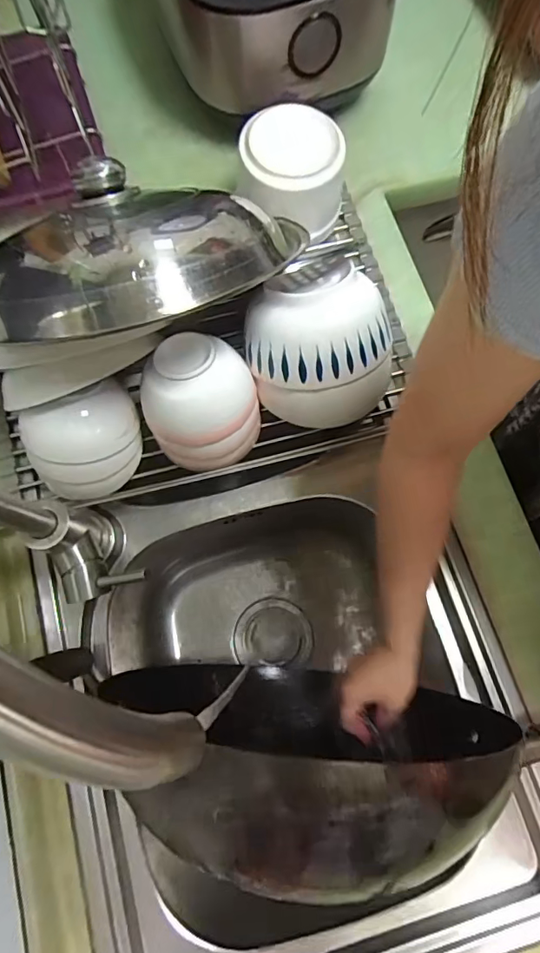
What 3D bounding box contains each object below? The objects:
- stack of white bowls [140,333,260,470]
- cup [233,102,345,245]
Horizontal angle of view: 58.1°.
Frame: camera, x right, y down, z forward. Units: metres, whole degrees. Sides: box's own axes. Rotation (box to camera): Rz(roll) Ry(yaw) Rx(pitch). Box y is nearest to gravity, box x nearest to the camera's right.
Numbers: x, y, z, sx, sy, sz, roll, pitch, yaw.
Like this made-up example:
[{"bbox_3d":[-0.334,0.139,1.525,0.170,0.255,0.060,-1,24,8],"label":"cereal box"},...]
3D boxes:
[{"bbox_3d":[-0.068,-0.071,0.475,0.106,0.093,0.100,-29,76,-7],"label":"stack of white bowls"},{"bbox_3d":[0.025,-0.342,0.552,0.114,0.110,0.107,0,75,1],"label":"cup"}]

